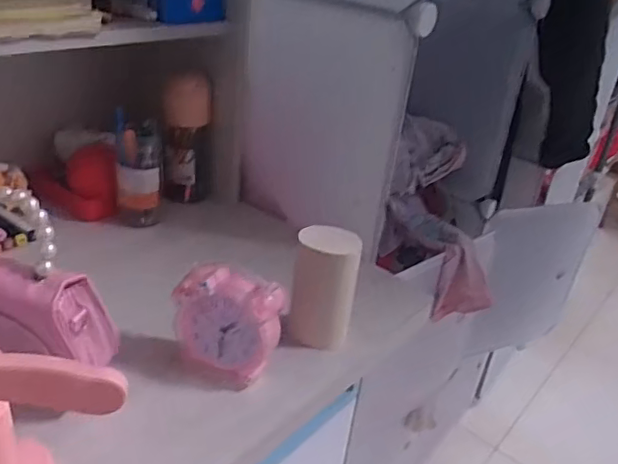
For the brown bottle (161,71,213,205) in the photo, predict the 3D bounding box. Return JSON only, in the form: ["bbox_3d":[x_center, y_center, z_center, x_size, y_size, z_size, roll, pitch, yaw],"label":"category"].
[{"bbox_3d":[-0.174,-0.129,0.844,0.065,0.175,0.050,4,29,-7],"label":"brown bottle"}]

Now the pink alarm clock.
[{"bbox_3d":[-0.075,0.083,0.555,0.094,0.094,0.043,22,32,25],"label":"pink alarm clock"}]

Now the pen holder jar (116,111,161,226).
[{"bbox_3d":[-0.222,-0.077,0.783,0.052,0.138,0.051,-2,30,-17],"label":"pen holder jar"}]

